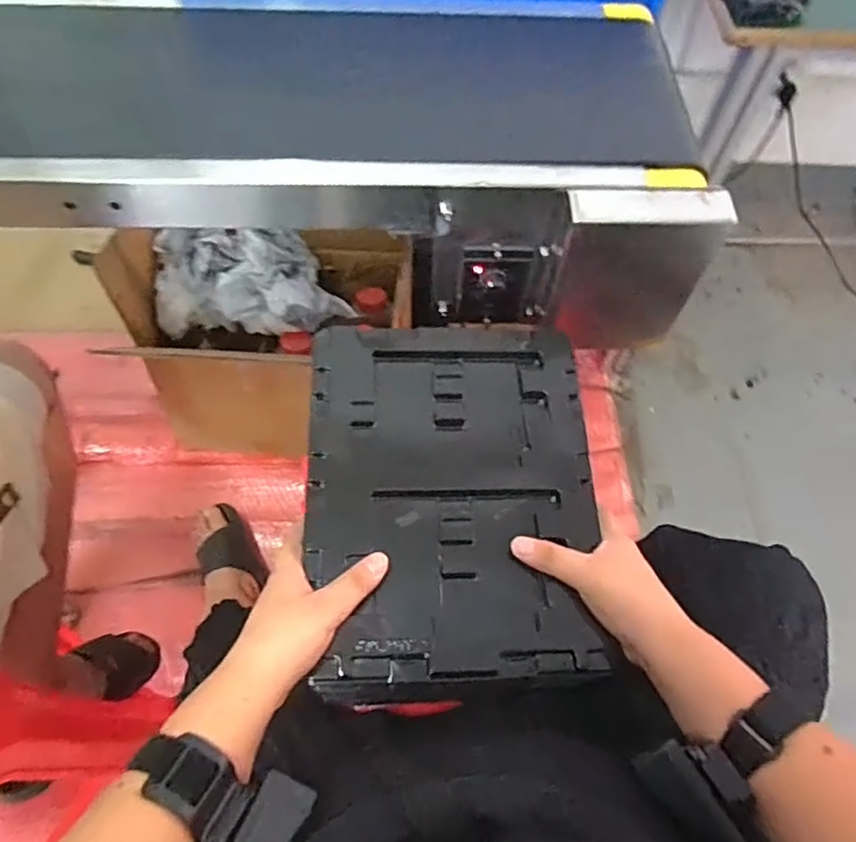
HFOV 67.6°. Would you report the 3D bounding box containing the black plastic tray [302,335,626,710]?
[{"bbox_3d":[0.021,0.048,0.491,0.218,0.020,0.284,-3,62,-4],"label":"black plastic tray"}]

